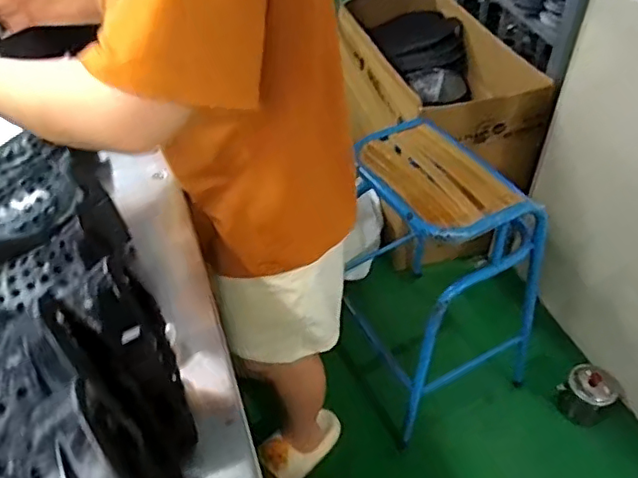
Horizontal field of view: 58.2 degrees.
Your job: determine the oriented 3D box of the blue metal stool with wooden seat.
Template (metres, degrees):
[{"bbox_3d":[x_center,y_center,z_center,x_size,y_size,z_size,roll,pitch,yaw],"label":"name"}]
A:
[{"bbox_3d":[0.257,0.084,1.271,0.320,0.605,0.365,-22,48,-20],"label":"blue metal stool with wooden seat"}]

